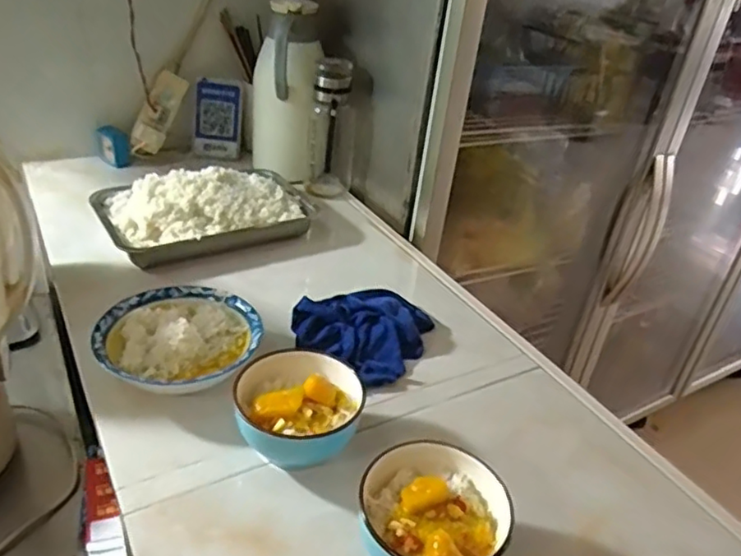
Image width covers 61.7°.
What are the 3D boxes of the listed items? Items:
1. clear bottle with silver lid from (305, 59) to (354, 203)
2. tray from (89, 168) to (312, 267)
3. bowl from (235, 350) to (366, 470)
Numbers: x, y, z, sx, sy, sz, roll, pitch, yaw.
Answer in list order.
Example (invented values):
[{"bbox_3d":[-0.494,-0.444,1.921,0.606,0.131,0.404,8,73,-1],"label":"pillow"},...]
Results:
[{"bbox_3d":[-0.068,-0.254,1.097,0.080,0.237,0.072,4,32,-5],"label":"clear bottle with silver lid"},{"bbox_3d":[-0.254,-0.116,0.973,0.306,0.077,0.190,-15,38,-32],"label":"tray"},{"bbox_3d":[-0.070,0.133,0.620,0.127,0.066,0.120,9,32,3],"label":"bowl"}]

